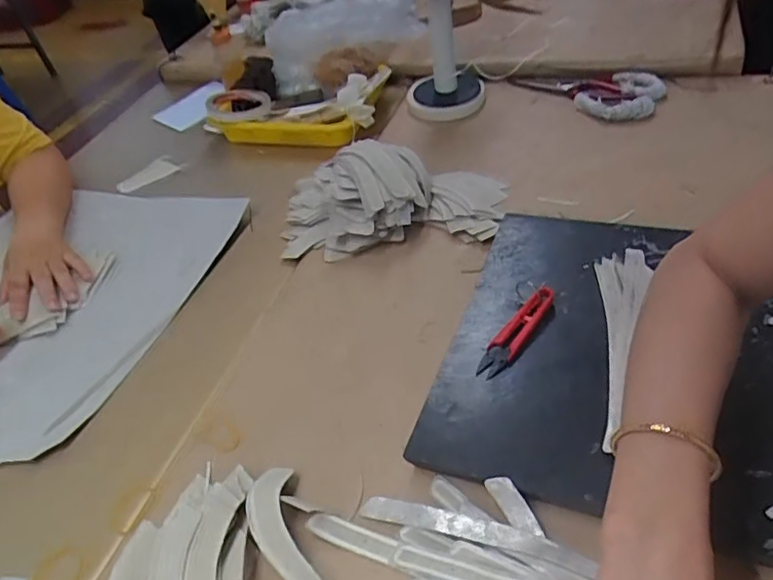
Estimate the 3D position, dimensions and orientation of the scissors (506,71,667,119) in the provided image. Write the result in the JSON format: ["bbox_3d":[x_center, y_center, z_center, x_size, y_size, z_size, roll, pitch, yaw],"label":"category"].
[{"bbox_3d":[0.276,-0.288,0.817,0.211,0.019,0.114,23,55,32],"label":"scissors"}]

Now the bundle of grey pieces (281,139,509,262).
[{"bbox_3d":[0.002,-0.128,0.708,0.270,0.081,0.185,-5,45,10],"label":"bundle of grey pieces"}]

